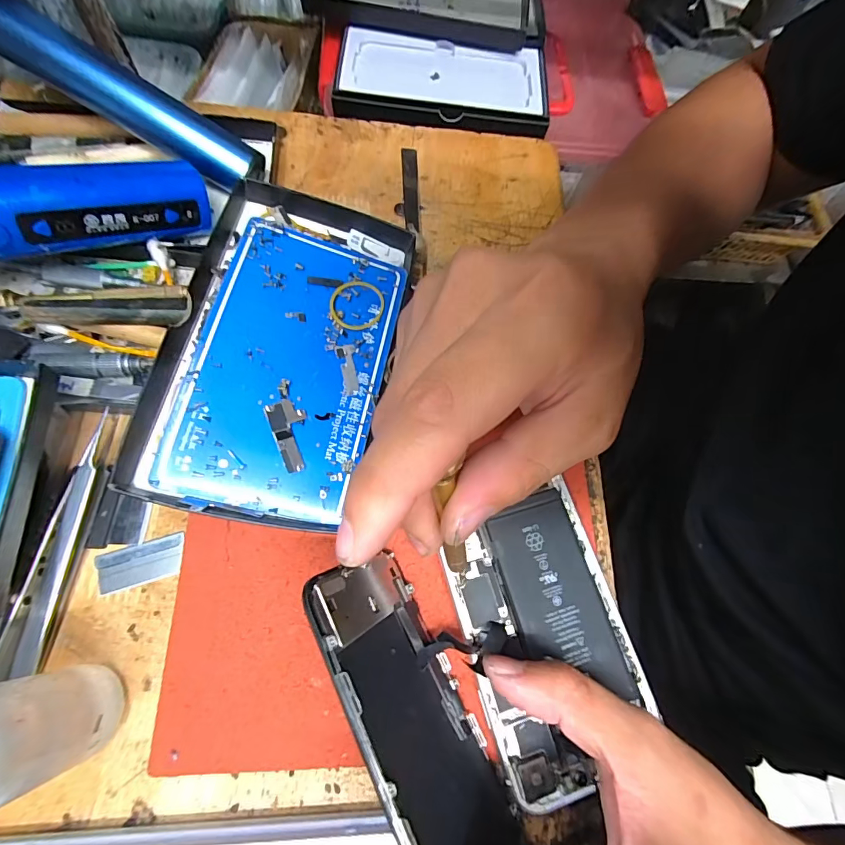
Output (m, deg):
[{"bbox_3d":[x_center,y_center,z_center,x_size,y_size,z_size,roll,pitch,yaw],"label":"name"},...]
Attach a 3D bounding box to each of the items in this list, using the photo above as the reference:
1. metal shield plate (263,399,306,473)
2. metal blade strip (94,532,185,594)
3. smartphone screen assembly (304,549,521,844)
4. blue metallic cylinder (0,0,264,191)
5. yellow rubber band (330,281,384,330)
[{"bbox_3d":[-0.063,0.006,0.207,0.017,0.004,0.034,-21,88,-32],"label":"metal shield plate"},{"bbox_3d":[-0.133,0.066,0.201,0.037,0.004,0.019,-13,72,-11],"label":"metal blade strip"},{"bbox_3d":[0.000,0.115,0.162,0.010,0.077,0.126,-31,72,14],"label":"smartphone screen assembly"},{"bbox_3d":[-0.169,-0.185,0.241,0.151,0.020,0.024,25,63,-18],"label":"blue metallic cylinder"},{"bbox_3d":[-0.035,-0.064,0.233,0.030,0.004,0.029,1,77,-21],"label":"yellow rubber band"}]

